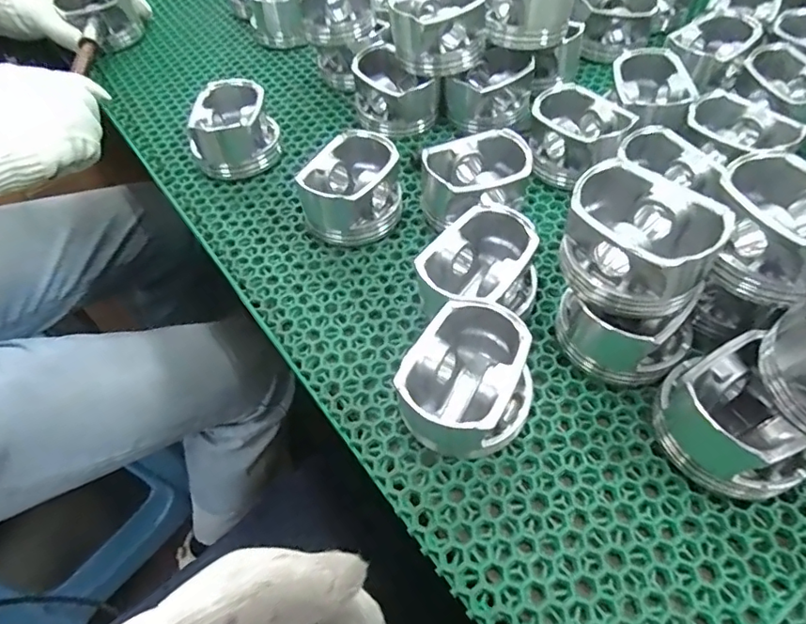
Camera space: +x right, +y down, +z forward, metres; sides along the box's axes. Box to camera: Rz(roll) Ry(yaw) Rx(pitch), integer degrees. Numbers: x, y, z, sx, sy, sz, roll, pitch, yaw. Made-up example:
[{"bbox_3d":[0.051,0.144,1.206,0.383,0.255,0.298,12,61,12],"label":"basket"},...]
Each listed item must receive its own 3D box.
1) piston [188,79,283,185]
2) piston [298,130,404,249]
[{"bbox_3d":[-0.146,-0.153,0.450,0.071,0.051,0.073,-18,55,-10],"label":"piston"},{"bbox_3d":[-0.040,-0.094,0.399,0.076,0.051,0.078,-10,54,-5],"label":"piston"}]

